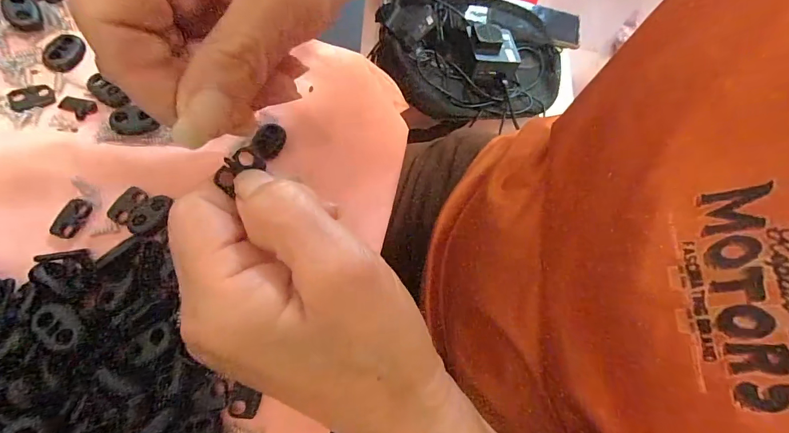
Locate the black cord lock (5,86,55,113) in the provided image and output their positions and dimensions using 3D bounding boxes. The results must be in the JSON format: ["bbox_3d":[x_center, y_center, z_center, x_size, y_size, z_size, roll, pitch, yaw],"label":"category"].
[{"bbox_3d":[-0.178,-0.059,0.197,0.018,0.004,0.014,-25,76,-18],"label":"black cord lock"}]

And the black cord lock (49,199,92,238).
[{"bbox_3d":[-0.146,0.000,0.180,0.011,0.004,0.019,18,67,-4],"label":"black cord lock"}]

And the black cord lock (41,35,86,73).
[{"bbox_3d":[-0.170,-0.084,0.206,0.015,0.006,0.021,40,68,6],"label":"black cord lock"}]

